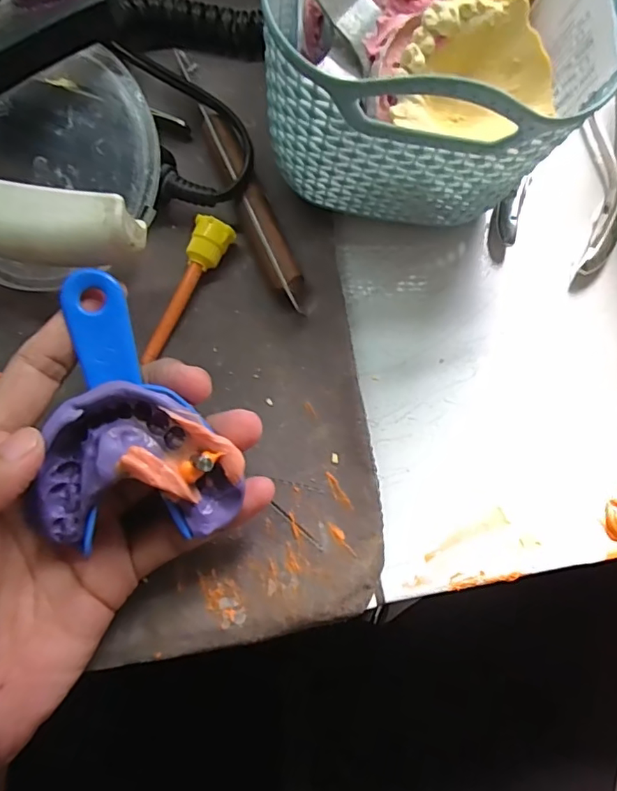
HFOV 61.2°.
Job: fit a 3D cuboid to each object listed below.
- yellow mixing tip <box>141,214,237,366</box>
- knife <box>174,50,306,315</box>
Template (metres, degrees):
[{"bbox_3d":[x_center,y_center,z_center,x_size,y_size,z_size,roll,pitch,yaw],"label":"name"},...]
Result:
[{"bbox_3d":[-0.053,-0.044,0.222,0.015,0.013,0.066,25,80,6],"label":"yellow mixing tip"},{"bbox_3d":[-0.033,-0.101,0.233,0.014,0.013,0.142,-24,79,-4],"label":"knife"}]

